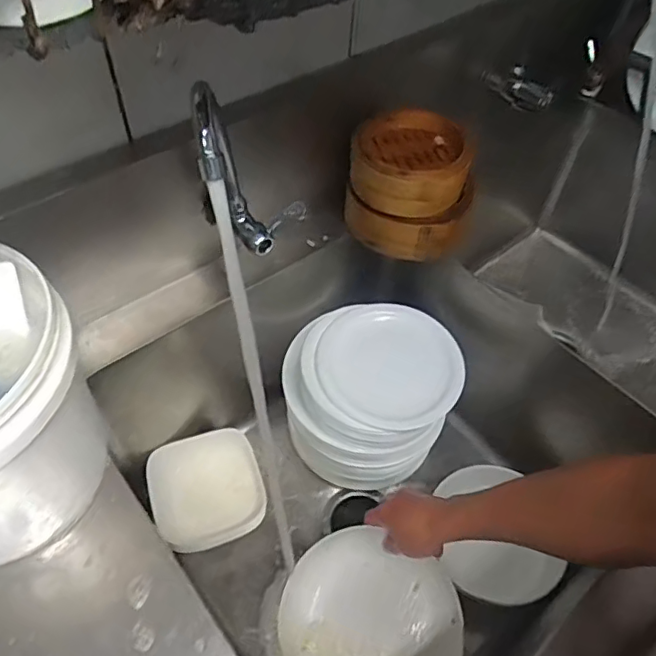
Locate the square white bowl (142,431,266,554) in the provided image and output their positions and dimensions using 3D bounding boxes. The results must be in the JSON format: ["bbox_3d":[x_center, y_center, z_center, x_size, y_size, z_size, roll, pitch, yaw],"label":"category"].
[{"bbox_3d":[-0.168,0.234,0.807,0.150,0.074,0.145,-20,57,-17],"label":"square white bowl"}]

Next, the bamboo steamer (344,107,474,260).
[{"bbox_3d":[0.105,-0.194,0.746,0.149,0.126,0.155,7,54,2],"label":"bamboo steamer"}]

